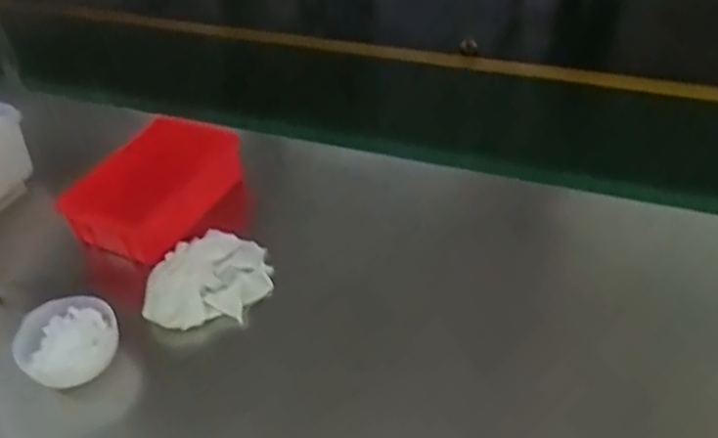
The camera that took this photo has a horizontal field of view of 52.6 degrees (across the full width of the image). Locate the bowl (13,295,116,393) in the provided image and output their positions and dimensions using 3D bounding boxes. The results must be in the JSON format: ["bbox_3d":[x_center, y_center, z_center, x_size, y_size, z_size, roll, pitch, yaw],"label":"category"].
[{"bbox_3d":[-0.284,0.120,0.712,0.091,0.043,0.088,-4,40,3],"label":"bowl"}]

